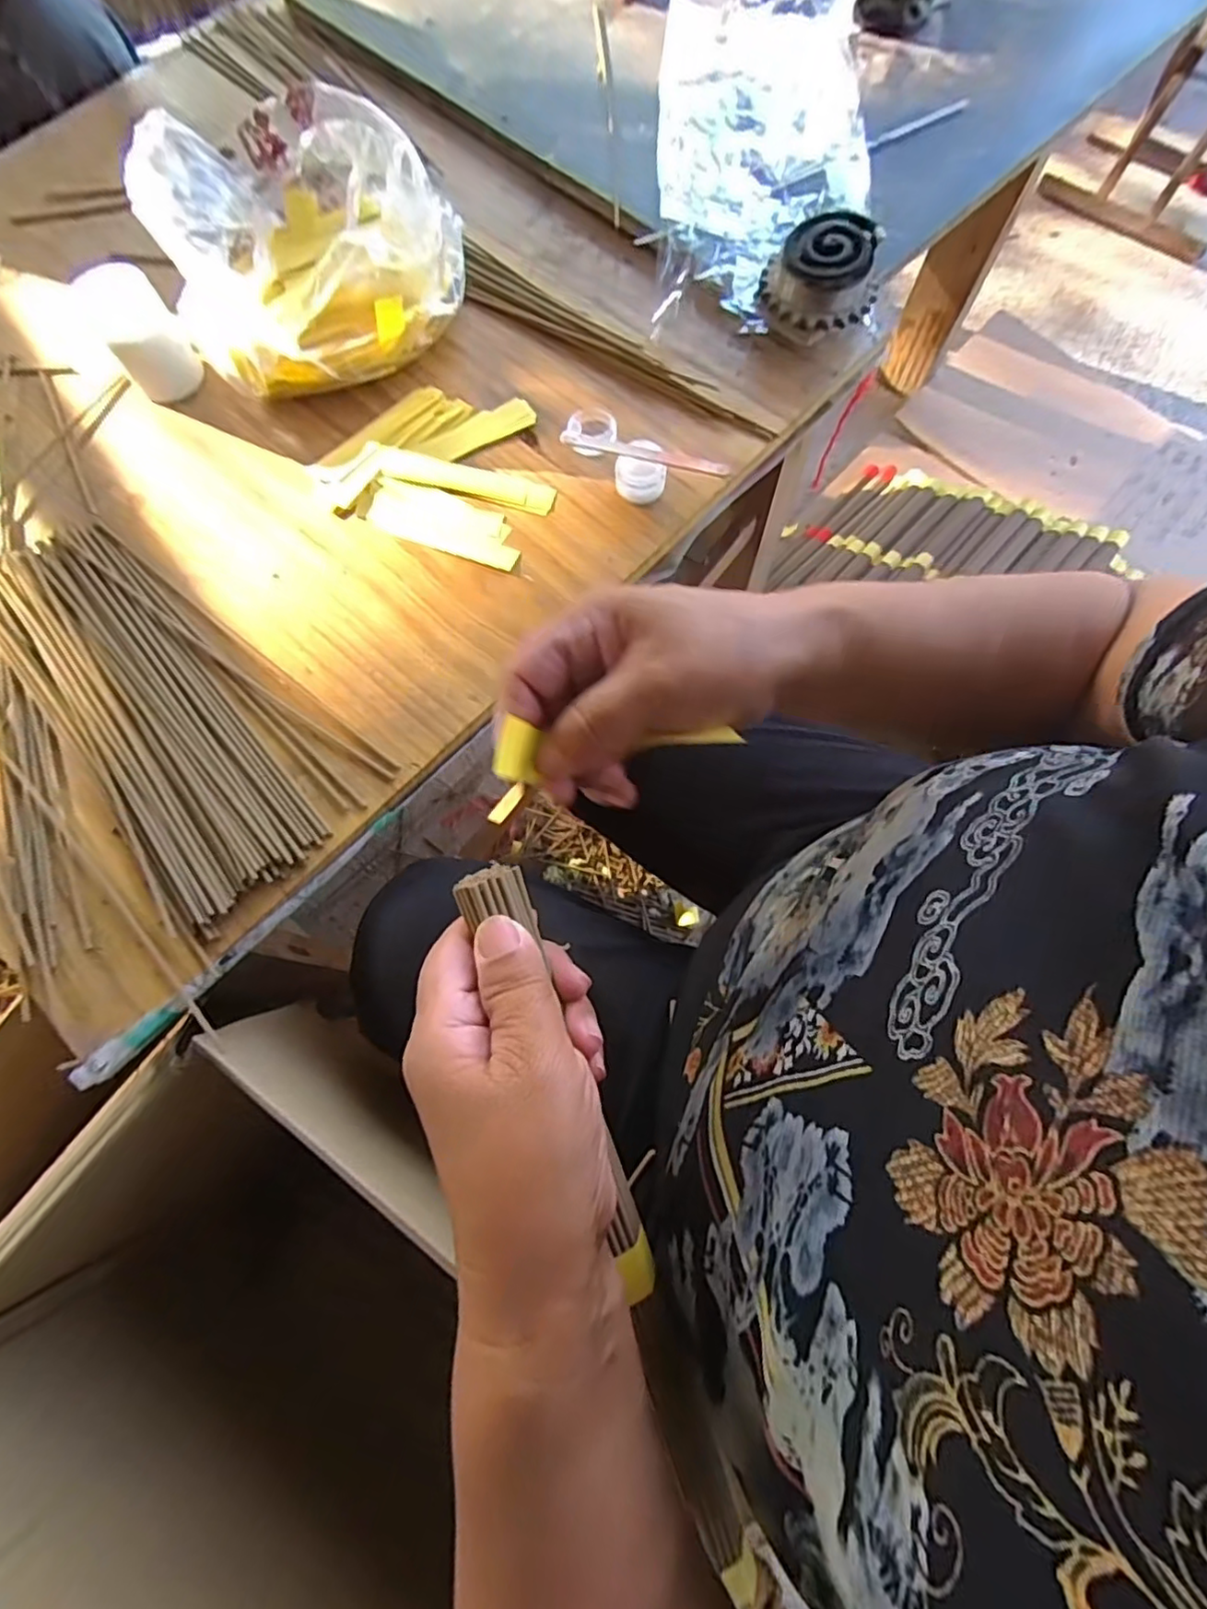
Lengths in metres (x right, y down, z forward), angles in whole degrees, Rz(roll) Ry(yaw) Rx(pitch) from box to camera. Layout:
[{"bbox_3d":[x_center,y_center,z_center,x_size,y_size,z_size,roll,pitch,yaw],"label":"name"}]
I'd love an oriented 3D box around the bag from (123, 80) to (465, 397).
[{"bbox_3d":[-0.235,-0.433,0.481,0.221,0.090,0.205,37,78,12],"label":"bag"}]

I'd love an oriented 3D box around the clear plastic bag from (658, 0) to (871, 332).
[{"bbox_3d":[0.136,-0.581,0.537,0.170,0.039,0.408,2,74,3],"label":"clear plastic bag"}]

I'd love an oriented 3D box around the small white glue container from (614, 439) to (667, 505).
[{"bbox_3d":[0.028,-0.246,0.455,0.037,0.028,0.034,2,74,3],"label":"small white glue container"}]

